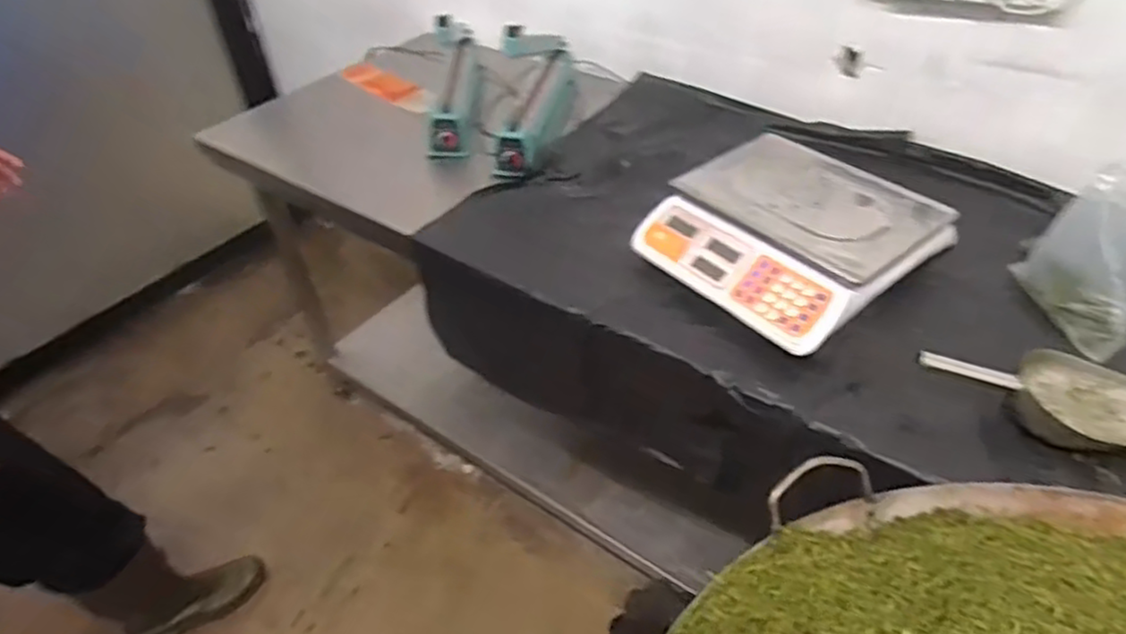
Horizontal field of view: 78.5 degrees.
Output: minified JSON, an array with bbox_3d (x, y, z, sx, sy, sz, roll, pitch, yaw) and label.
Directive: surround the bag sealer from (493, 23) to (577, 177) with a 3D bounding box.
[{"bbox_3d":[-0.052,-0.446,1.347,0.140,0.165,0.421,2,42,5],"label":"bag sealer"}]

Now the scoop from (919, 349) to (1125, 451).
[{"bbox_3d":[0.559,0.093,0.789,0.301,0.050,0.132,11,41,-11],"label":"scoop"}]

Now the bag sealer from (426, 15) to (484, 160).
[{"bbox_3d":[-0.227,-0.525,1.431,0.089,0.230,0.416,-1,42,1],"label":"bag sealer"}]

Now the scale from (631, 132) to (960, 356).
[{"bbox_3d":[0.325,-0.126,0.996,0.310,0.089,0.327,-29,48,-27],"label":"scale"}]

